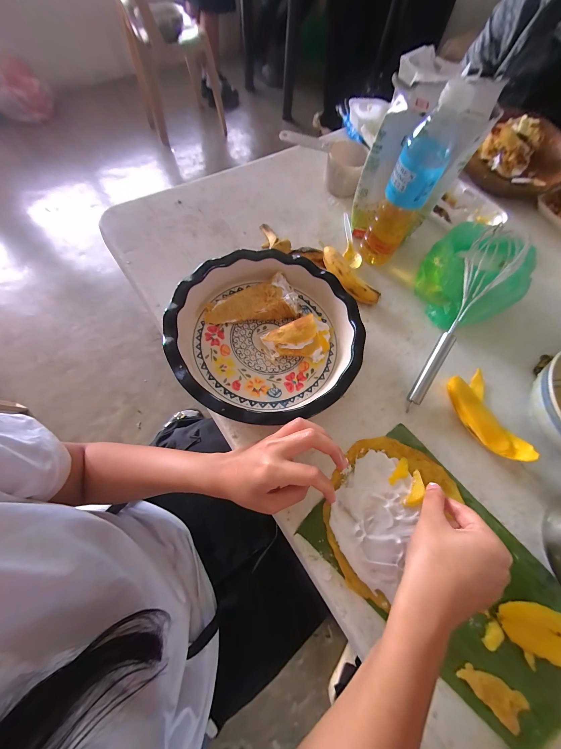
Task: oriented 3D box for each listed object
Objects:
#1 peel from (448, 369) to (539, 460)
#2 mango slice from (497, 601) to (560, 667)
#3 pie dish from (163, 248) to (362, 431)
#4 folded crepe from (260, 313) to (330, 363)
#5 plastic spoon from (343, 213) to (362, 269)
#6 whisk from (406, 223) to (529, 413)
[{"bbox_3d":[0.276,0.055,0.336,0.066,0.031,0.122,-4,68,-5],"label":"peel"},{"bbox_3d":[0.278,0.265,0.247,0.111,0.009,0.043,19,69,5],"label":"mango slice"},{"bbox_3d":[-0.018,-0.058,0.339,0.241,0.050,0.248,1,68,-3],"label":"pie dish"},{"bbox_3d":[0.031,-0.046,0.349,0.099,0.023,0.061,-25,72,-12],"label":"folded crepe"},{"bbox_3d":[0.127,-0.247,0.446,0.027,0.014,0.121,-1,68,-3],"label":"plastic spoon"},{"bbox_3d":[0.243,-0.077,0.333,0.058,0.057,0.277,29,88,8],"label":"whisk"}]

